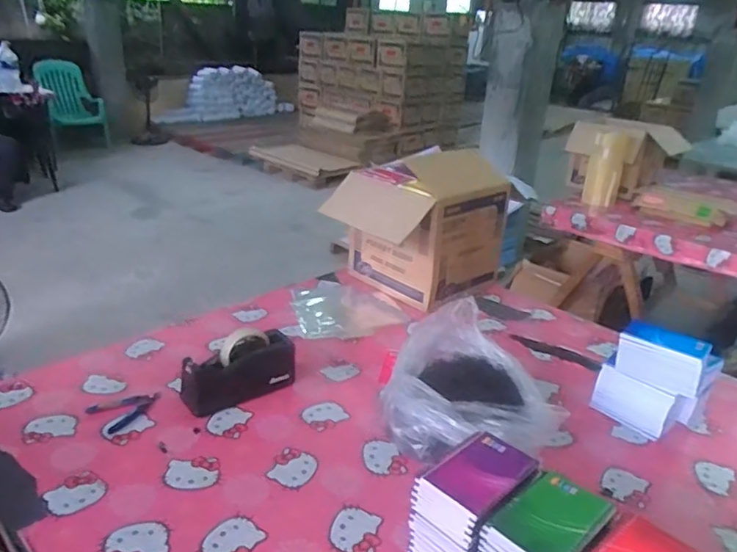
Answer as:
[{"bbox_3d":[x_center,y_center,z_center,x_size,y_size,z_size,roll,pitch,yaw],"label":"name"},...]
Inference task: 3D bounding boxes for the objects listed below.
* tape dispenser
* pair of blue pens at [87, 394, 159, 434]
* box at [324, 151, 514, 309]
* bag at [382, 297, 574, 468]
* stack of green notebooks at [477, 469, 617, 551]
[{"bbox_3d":[-0.233,0.172,1.070,0.206,0.109,0.070,-13,28,-33],"label":"tape dispenser"},{"bbox_3d":[-0.433,0.232,1.029,0.084,0.016,0.114,14,26,23],"label":"pair of blue pens"},{"bbox_3d":[0.136,-0.136,1.552,0.357,0.336,0.326,-18,31,-40],"label":"box"},{"bbox_3d":[0.156,0.196,1.000,0.253,0.165,0.293,-2,24,-11],"label":"bag"},{"bbox_3d":[0.195,0.335,0.673,0.130,0.173,0.096,-19,32,-41],"label":"stack of green notebooks"}]

